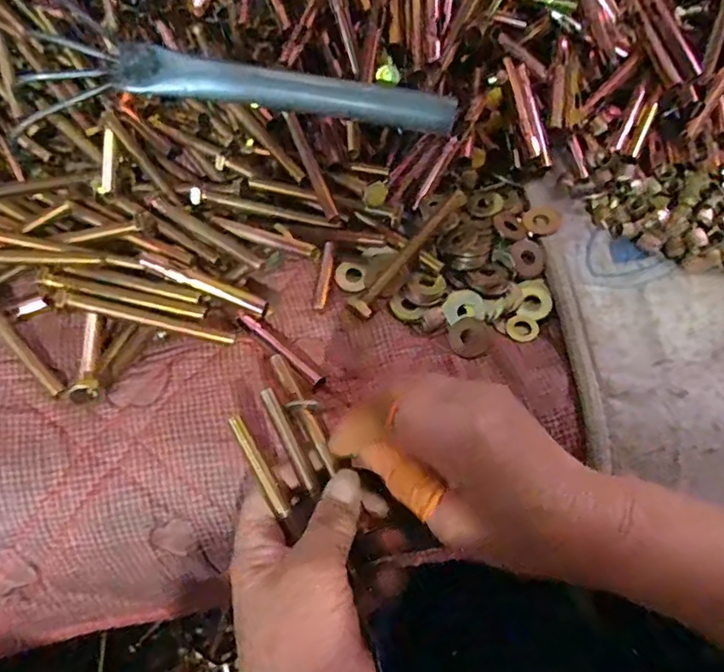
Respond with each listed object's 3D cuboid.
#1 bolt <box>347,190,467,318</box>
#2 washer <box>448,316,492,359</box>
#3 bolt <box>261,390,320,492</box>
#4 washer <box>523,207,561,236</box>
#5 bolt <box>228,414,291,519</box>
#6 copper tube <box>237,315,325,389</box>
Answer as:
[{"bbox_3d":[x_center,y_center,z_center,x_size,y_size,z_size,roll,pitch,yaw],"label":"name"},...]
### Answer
[{"bbox_3d":[0.030,-0.056,0.354,0.017,0.015,0.107,34,65,20],"label":"bolt"},{"bbox_3d":[0.066,0.001,0.331,0.025,0.006,0.025,0,59,1],"label":"washer"},{"bbox_3d":[-0.038,0.054,0.281,0.007,0.004,0.057,-25,79,-12],"label":"bolt"},{"bbox_3d":[0.126,-0.080,0.379,0.024,0.004,0.027,30,64,18],"label":"washer"},{"bbox_3d":[-0.051,0.064,0.269,0.007,0.004,0.054,-29,81,-14],"label":"bolt"},{"bbox_3d":[-0.049,0.008,0.321,0.066,0.008,0.009,38,66,21],"label":"copper tube"}]

